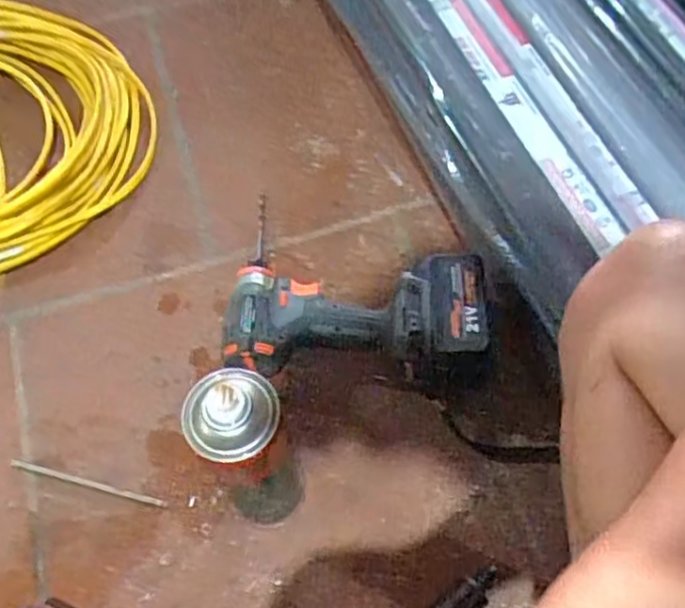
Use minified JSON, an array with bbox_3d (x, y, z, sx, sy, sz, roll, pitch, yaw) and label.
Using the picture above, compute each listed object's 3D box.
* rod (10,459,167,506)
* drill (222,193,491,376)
[{"bbox_3d":[-0.226,0.159,0.648,0.147,0.004,0.007,12,64,8],"label":"rod"},{"bbox_3d":[0.011,-0.012,0.674,0.229,0.081,0.170,1,62,2],"label":"drill"}]

